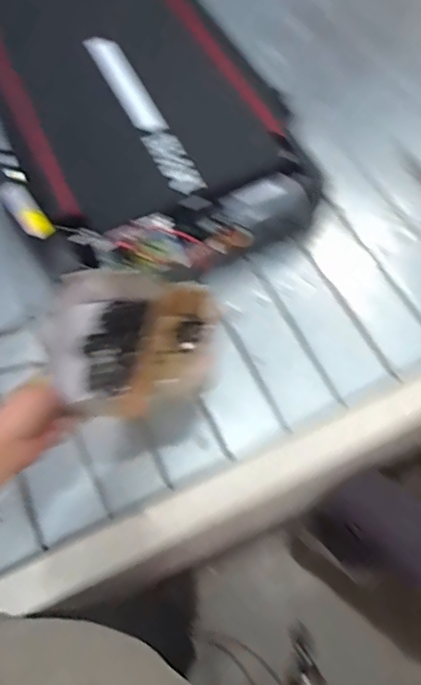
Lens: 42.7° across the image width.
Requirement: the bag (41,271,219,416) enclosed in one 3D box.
[{"bbox_3d":[-0.100,0.004,0.720,0.201,0.088,0.194,-5,65,-1],"label":"bag"}]

